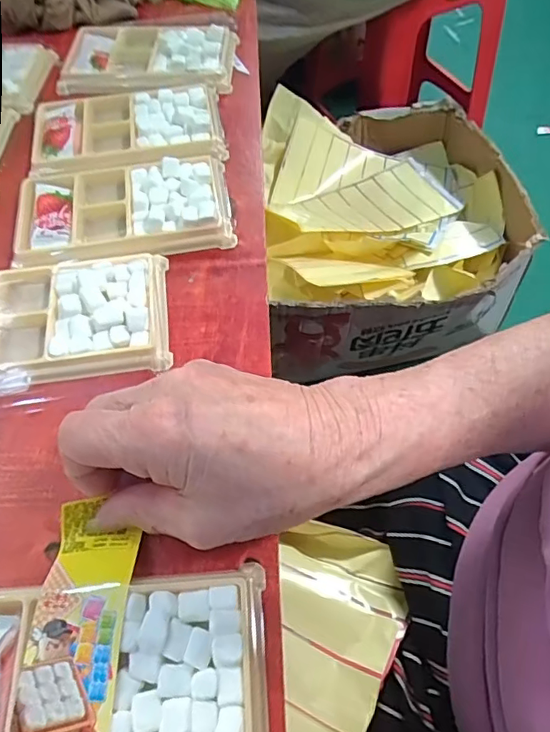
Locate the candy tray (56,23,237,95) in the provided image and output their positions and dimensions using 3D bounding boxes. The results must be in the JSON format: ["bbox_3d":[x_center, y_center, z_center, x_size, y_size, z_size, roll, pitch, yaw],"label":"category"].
[{"bbox_3d":[-0.102,-0.252,0.427,0.135,0.016,0.082,2,59,3],"label":"candy tray"}]

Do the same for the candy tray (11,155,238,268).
[{"bbox_3d":[-0.097,-0.104,0.341,0.134,0.013,0.081,-7,59,-3],"label":"candy tray"}]

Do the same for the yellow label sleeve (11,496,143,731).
[{"bbox_3d":[-0.079,0.119,0.207,0.037,0.024,0.138,-3,52,-1],"label":"yellow label sleeve"}]

